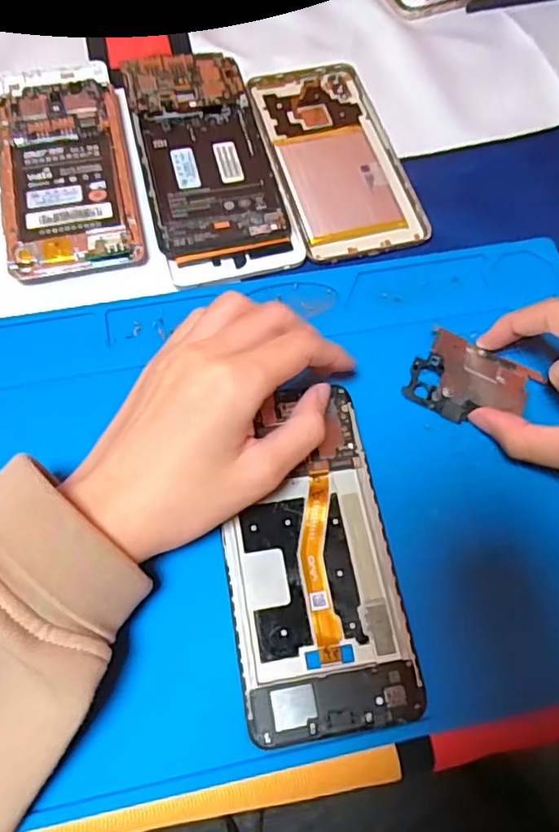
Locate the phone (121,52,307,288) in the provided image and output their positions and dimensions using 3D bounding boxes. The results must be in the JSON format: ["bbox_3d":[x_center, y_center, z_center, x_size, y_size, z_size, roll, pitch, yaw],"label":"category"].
[{"bbox_3d":[-0.043,-0.150,0.362,0.073,0.014,0.163,-14,66,-8],"label":"phone"}]

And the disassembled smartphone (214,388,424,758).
[{"bbox_3d":[0.013,0.059,0.271,0.070,0.006,0.144,-8,66,-6],"label":"disassembled smartphone"}]

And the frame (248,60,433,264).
[{"bbox_3d":[0.032,-0.161,0.375,0.075,0.004,0.154,-13,66,-8],"label":"frame"}]

